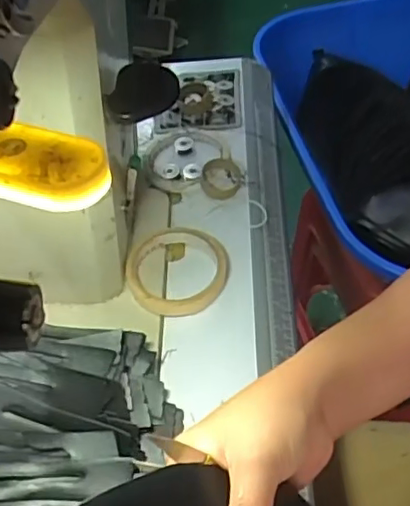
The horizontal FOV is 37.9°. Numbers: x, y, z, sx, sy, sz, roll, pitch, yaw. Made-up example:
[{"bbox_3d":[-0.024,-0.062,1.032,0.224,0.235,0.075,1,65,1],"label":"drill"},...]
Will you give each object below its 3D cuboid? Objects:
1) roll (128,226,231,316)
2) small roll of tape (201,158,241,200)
[{"bbox_3d":[-0.023,0.012,0.521,0.088,0.015,0.087,-3,50,4],"label":"roll"},{"bbox_3d":[0.016,-0.075,0.589,0.039,0.019,0.045,-1,50,6],"label":"small roll of tape"}]

